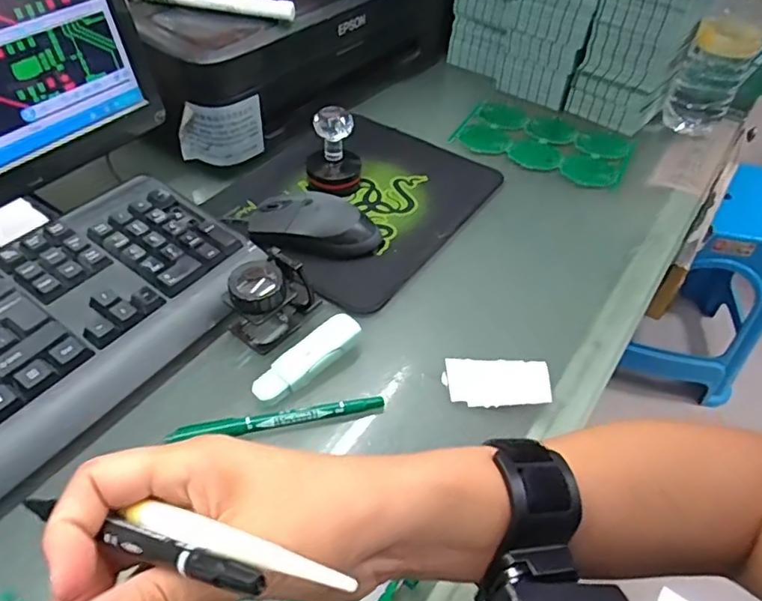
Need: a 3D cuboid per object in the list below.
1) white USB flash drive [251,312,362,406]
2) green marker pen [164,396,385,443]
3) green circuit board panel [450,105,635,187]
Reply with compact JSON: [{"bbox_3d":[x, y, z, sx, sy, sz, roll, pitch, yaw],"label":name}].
[{"bbox_3d":[-0.051,0.042,0.398,0.024,0.018,0.086,37,55,27],"label":"white USB flash drive"},{"bbox_3d":[-0.065,0.080,0.370,0.137,0.015,0.015,-5,48,-9],"label":"green marker pen"},{"bbox_3d":[0.184,-0.185,0.639,0.188,0.005,0.123,24,50,17],"label":"green circuit board panel"}]

